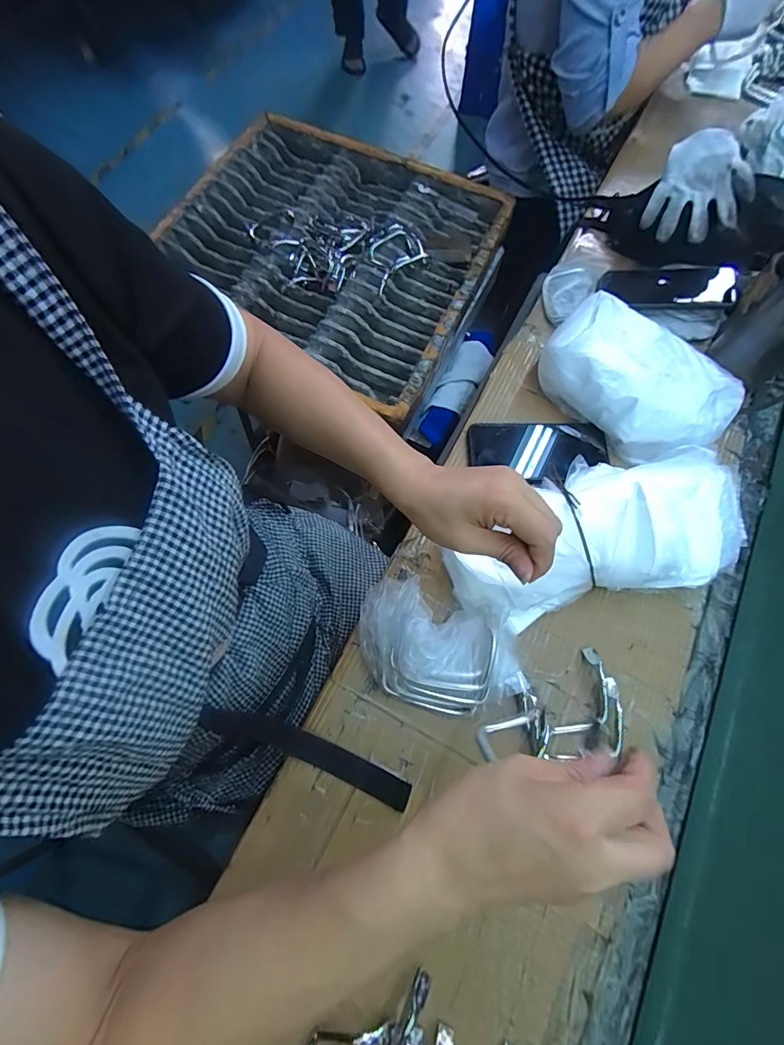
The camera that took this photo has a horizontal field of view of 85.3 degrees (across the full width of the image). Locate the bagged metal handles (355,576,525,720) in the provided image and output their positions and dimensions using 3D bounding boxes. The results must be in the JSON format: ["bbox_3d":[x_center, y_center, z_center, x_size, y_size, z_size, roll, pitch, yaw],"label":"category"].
[{"bbox_3d":[0.040,0.124,0.410,0.157,0.071,0.102,28,72,7],"label":"bagged metal handles"}]

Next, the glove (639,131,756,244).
[{"bbox_3d":[0.422,-0.458,0.581,0.111,0.059,0.157,22,72,5],"label":"glove"}]

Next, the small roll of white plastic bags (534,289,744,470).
[{"bbox_3d":[0.290,-0.166,0.511,0.208,0.085,0.123,41,75,11],"label":"small roll of white plastic bags"}]

